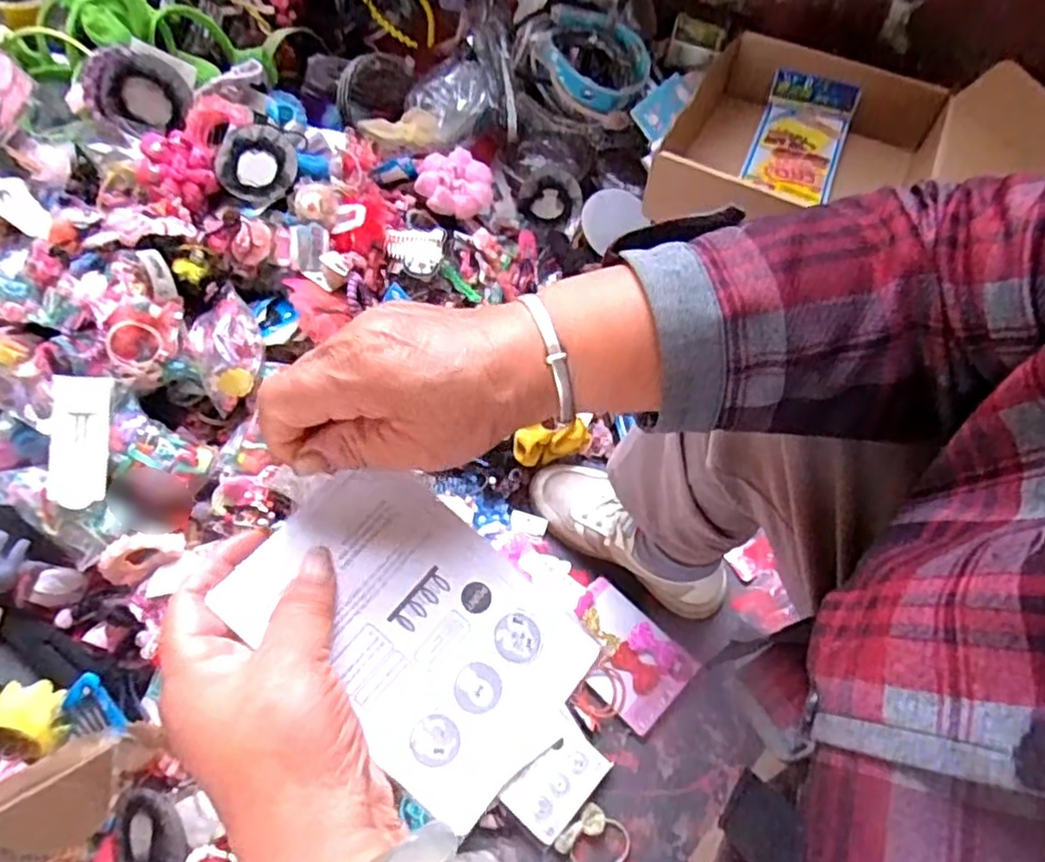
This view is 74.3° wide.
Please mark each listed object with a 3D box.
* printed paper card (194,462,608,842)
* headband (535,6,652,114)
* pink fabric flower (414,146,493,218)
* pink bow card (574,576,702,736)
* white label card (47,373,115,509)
[{"bbox_3d":[-0.045,0.082,0.293,0.140,0.008,0.091,42,70,2],"label":"printed paper card"},{"bbox_3d":[0.094,-0.503,0.930,0.162,0.061,0.136,10,64,1],"label":"headband"},{"bbox_3d":[-0.088,-0.323,0.895,0.098,0.036,0.079,9,64,1],"label":"pink fabric flower"},{"bbox_3d":[0.107,0.232,0.727,0.137,0.009,0.093,41,71,13],"label":"pink bow card"},{"bbox_3d":[-0.450,0.009,0.700,0.052,0.008,0.133,2,84,-16],"label":"white label card"}]

